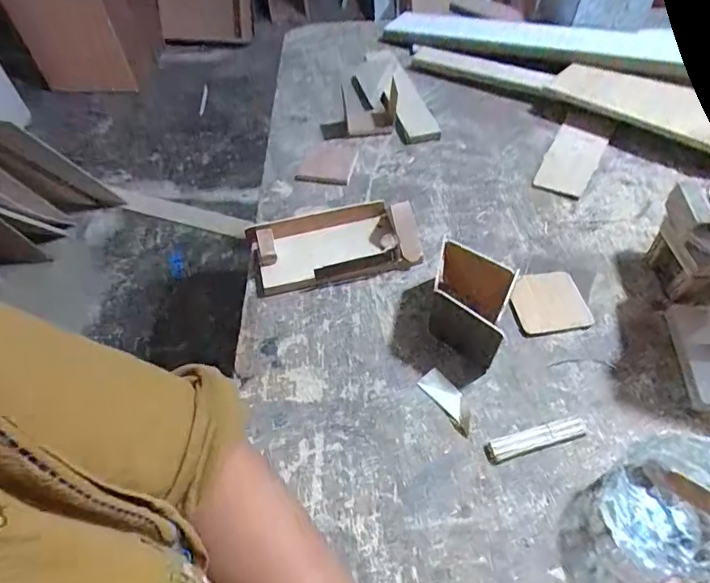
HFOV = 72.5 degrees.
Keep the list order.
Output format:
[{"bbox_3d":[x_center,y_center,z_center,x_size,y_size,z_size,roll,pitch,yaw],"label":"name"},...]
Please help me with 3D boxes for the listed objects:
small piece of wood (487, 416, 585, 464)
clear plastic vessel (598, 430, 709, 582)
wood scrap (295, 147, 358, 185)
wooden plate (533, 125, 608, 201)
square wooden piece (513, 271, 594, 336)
[{"bbox_3d":[0.147,0.120,0.393,0.086,0.005,0.018,-14,53,-7],"label":"small piece of wood"},{"bbox_3d":[0.227,0.149,0.336,0.081,0.058,0.091,-18,54,-11],"label":"clear plastic vessel"},{"bbox_3d":[-0.034,-0.163,0.617,0.066,0.015,0.064,6,53,7],"label":"wood scrap"},{"bbox_3d":[0.272,-0.164,0.610,0.060,0.006,0.130,23,57,19],"label":"wooden plate"},{"bbox_3d":[0.187,0.009,0.469,0.071,0.010,0.066,-8,53,-3],"label":"square wooden piece"}]

